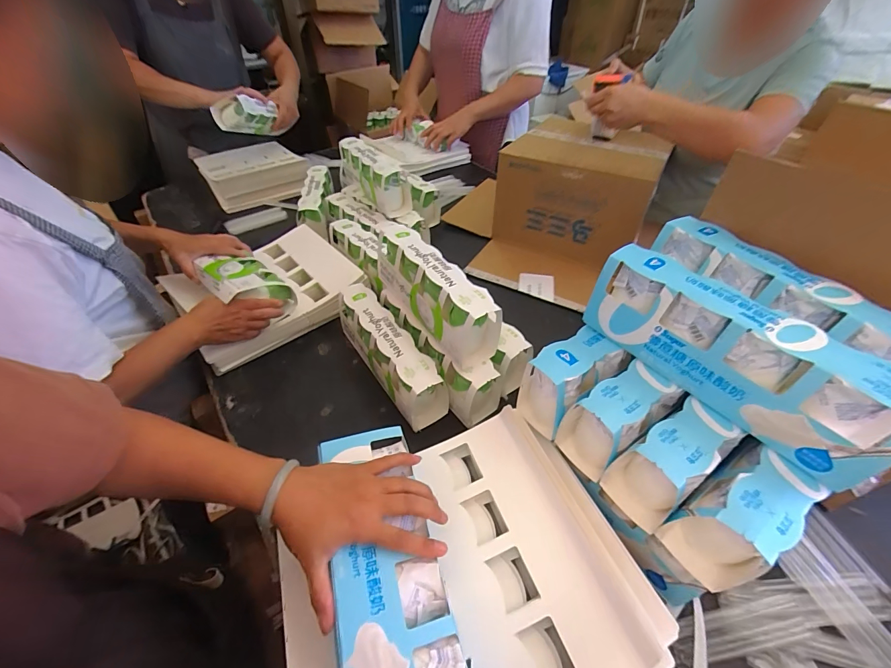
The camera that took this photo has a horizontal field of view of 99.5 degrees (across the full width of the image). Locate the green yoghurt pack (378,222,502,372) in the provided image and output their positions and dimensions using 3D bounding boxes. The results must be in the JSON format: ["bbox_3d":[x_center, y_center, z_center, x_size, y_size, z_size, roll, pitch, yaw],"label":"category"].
[{"bbox_3d":[-0.023,-0.069,0.607,0.073,0.106,0.275,-27,51,-24],"label":"green yoghurt pack"}]

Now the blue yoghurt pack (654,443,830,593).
[{"bbox_3d":[0.277,0.175,0.355,0.108,0.094,0.072,-25,50,-22],"label":"blue yoghurt pack"}]

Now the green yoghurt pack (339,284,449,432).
[{"bbox_3d":[-0.099,0.025,0.647,0.076,0.105,0.280,-25,51,-23],"label":"green yoghurt pack"}]

